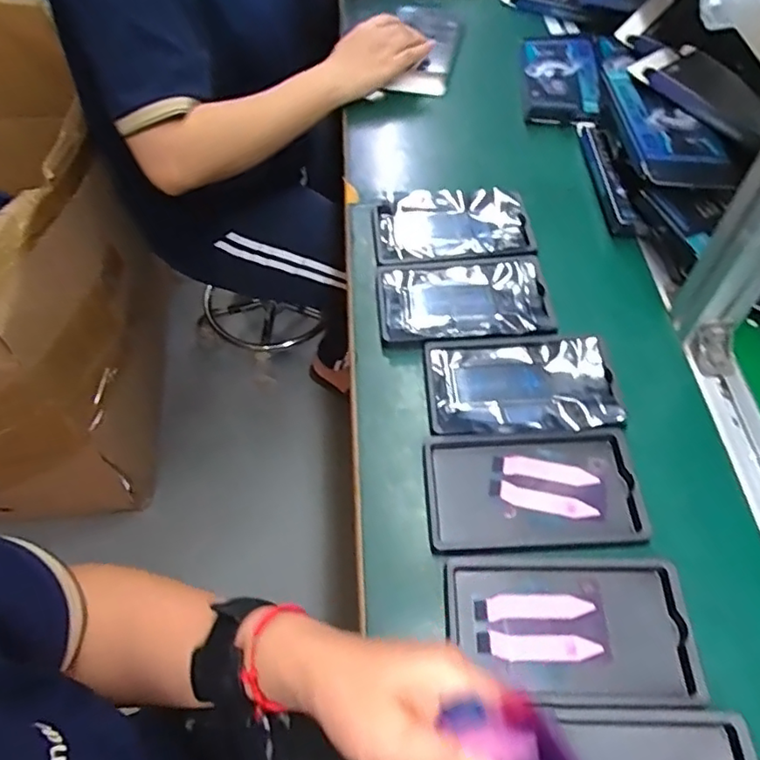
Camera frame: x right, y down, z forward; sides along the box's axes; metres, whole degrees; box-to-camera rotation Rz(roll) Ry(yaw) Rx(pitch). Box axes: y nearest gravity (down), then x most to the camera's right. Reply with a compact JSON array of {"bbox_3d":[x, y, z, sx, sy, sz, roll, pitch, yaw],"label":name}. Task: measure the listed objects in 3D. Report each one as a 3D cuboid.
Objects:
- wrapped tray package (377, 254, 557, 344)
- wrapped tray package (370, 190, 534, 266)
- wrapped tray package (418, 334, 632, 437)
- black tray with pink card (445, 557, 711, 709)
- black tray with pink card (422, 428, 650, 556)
[{"bbox_3d":[0.078,-0.078,0.560,0.156,0.011,0.098,-2,57,-1],"label":"wrapped tray package"},{"bbox_3d":[0.074,-0.159,0.610,0.156,0.020,0.093,-5,57,-2],"label":"wrapped tray package"},{"bbox_3d":[0.121,0.002,0.504,0.156,0.016,0.096,-1,57,0],"label":"wrapped tray package"},{"bbox_3d":[0.127,0.168,0.401,0.158,0.017,0.093,1,57,1],"label":"black tray with pink card"},{"bbox_3d":[0.116,0.085,0.457,0.159,0.013,0.093,-3,57,-1],"label":"black tray with pink card"}]

